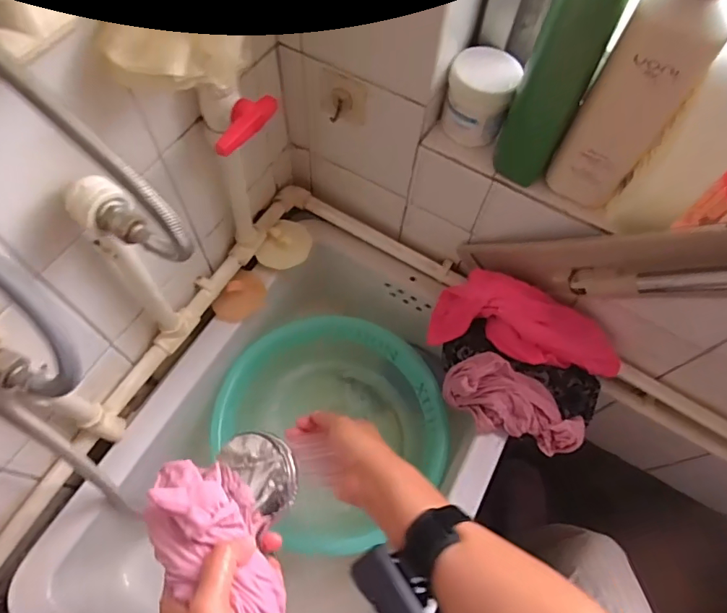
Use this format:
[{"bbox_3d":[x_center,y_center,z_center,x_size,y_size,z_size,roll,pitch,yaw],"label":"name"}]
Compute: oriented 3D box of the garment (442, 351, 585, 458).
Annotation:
[{"bbox_3d":[0.184,0.123,0.625,0.170,0.059,0.081,35,67,13],"label":"garment"}]

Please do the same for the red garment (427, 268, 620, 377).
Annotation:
[{"bbox_3d":[0.206,0.032,0.634,0.234,0.098,0.078,23,65,8],"label":"red garment"}]

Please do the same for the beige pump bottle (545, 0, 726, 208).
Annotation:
[{"bbox_3d":[0.233,-0.185,0.415,0.070,0.246,0.051,31,66,11],"label":"beige pump bottle"}]

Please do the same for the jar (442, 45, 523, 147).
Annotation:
[{"bbox_3d":[0.120,-0.220,0.528,0.067,0.070,0.069,1,64,-3],"label":"jar"}]

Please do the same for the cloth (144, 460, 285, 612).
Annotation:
[{"bbox_3d":[-0.110,0.178,0.369,0.072,0.060,0.142,-26,68,-15],"label":"cloth"}]

